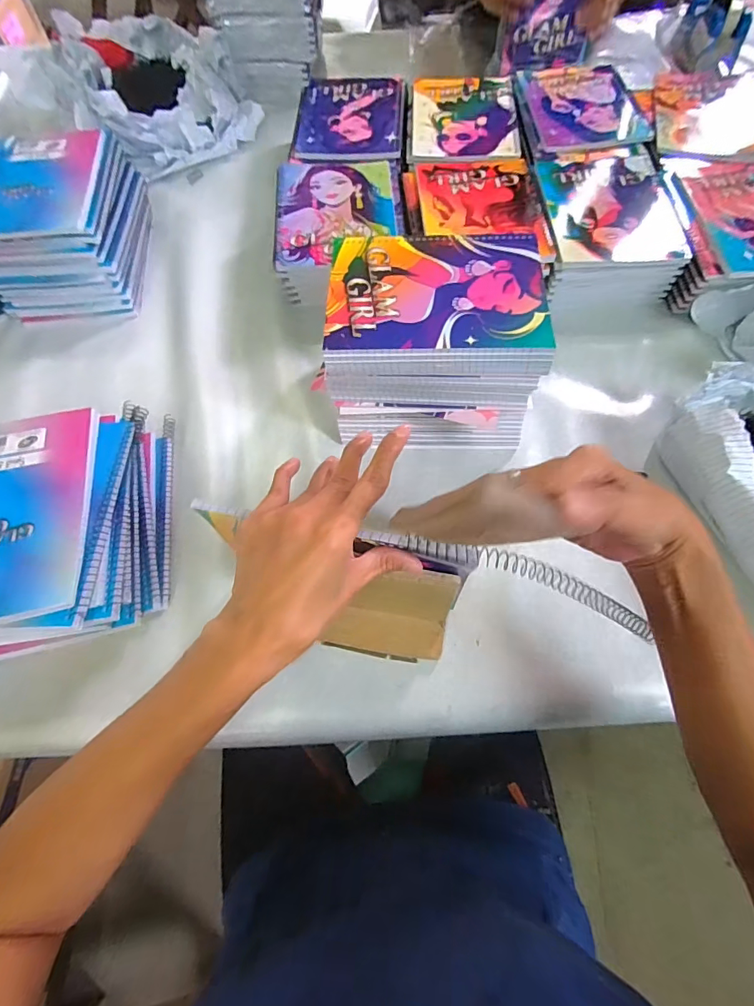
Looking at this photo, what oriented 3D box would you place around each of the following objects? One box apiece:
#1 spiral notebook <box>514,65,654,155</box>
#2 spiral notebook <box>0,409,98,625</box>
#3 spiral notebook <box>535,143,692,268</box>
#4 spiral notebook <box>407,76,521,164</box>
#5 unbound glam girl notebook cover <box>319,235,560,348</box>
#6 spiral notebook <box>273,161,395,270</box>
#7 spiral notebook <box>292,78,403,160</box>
[{"bbox_3d":[0.293,-0.580,0.661,0.162,0.007,0.214,-3,65,-1],"label":"spiral notebook"},{"bbox_3d":[-0.327,0.015,0.391,0.147,0.014,0.205,-11,65,-4],"label":"spiral notebook"},{"bbox_3d":[0.290,-0.381,0.566,0.159,0.007,0.217,-1,65,0],"label":"spiral notebook"},{"bbox_3d":[0.124,-0.559,0.657,0.151,0.011,0.212,3,65,2],"label":"spiral notebook"},{"bbox_3d":[0.054,-0.194,0.413,0.194,0.007,0.140,1,65,1],"label":"unbound glam girl notebook cover"},{"bbox_3d":[-0.052,-0.373,0.575,0.150,0.009,0.200,-4,65,-1],"label":"spiral notebook"},{"bbox_3d":[-0.039,-0.563,0.664,0.149,0.011,0.201,3,65,2],"label":"spiral notebook"}]

